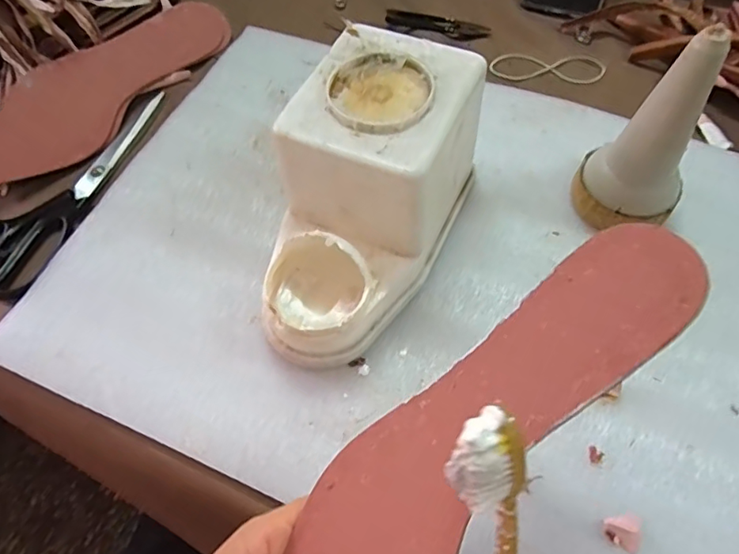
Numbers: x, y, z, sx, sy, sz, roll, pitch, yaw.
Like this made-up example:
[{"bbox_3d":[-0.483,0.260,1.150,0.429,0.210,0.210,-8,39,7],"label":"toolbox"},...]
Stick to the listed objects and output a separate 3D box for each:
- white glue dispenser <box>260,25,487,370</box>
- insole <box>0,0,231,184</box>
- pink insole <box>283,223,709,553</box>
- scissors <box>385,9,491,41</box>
[{"bbox_3d":[-0.009,-0.048,0.342,0.103,0.112,0.194,22,65,14],"label":"white glue dispenser"},{"bbox_3d":[-0.235,-0.172,0.467,0.076,0.009,0.258,44,68,-14],"label":"insole"},{"bbox_3d":[0.031,0.076,0.221,0.244,0.005,0.072,-51,45,4],"label":"pink insole"},{"bbox_3d":[0.068,-0.253,0.523,0.102,0.012,0.029,12,63,9],"label":"scissors"}]

